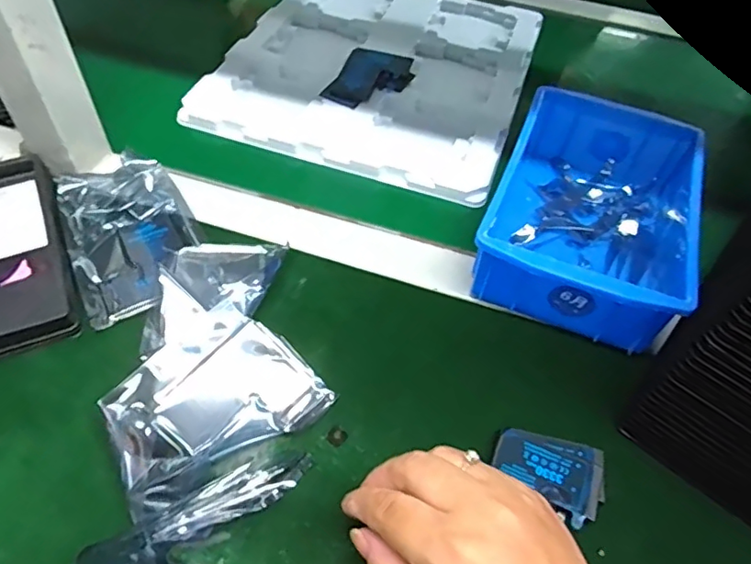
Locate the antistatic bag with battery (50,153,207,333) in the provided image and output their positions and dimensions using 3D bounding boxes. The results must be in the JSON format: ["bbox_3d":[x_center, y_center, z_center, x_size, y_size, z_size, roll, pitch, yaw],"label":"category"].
[{"bbox_3d":[-0.172,-0.037,0.400,0.082,0.024,0.133,-20,56,-18],"label":"antistatic bag with battery"}]

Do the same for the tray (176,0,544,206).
[{"bbox_3d":[0.008,-0.223,0.560,0.274,0.020,0.315,17,53,9],"label":"tray"}]

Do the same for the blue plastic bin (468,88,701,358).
[{"bbox_3d":[0.157,-0.054,0.413,0.127,0.062,0.197,20,53,11],"label":"blue plastic bin"}]

